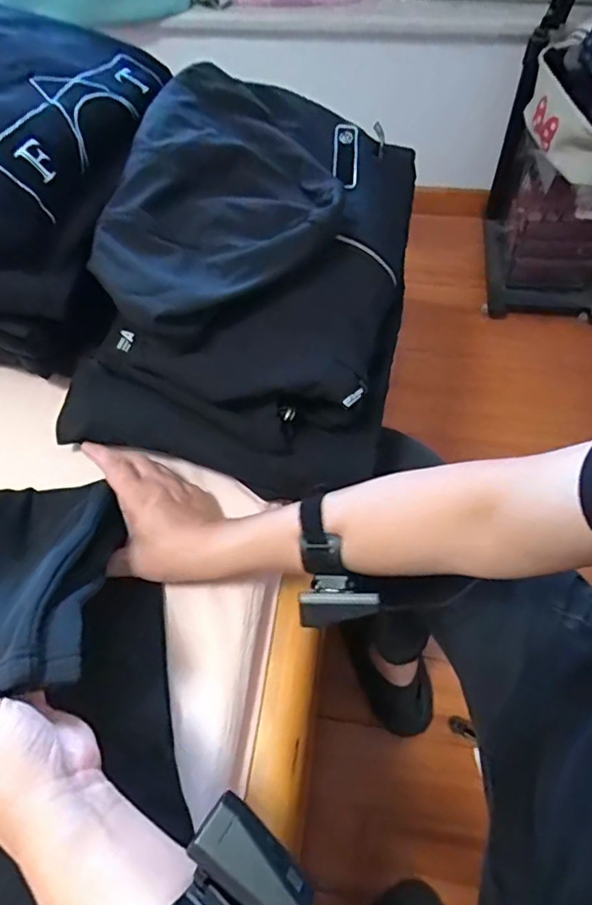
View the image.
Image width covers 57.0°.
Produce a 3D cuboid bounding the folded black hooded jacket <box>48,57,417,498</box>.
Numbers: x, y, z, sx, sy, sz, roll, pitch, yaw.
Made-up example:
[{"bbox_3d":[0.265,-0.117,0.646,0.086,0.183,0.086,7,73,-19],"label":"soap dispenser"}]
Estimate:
[{"bbox_3d":[-0.032,-0.206,0.588,0.317,0.182,0.437,14,62,10],"label":"folded black hooded jacket"}]

